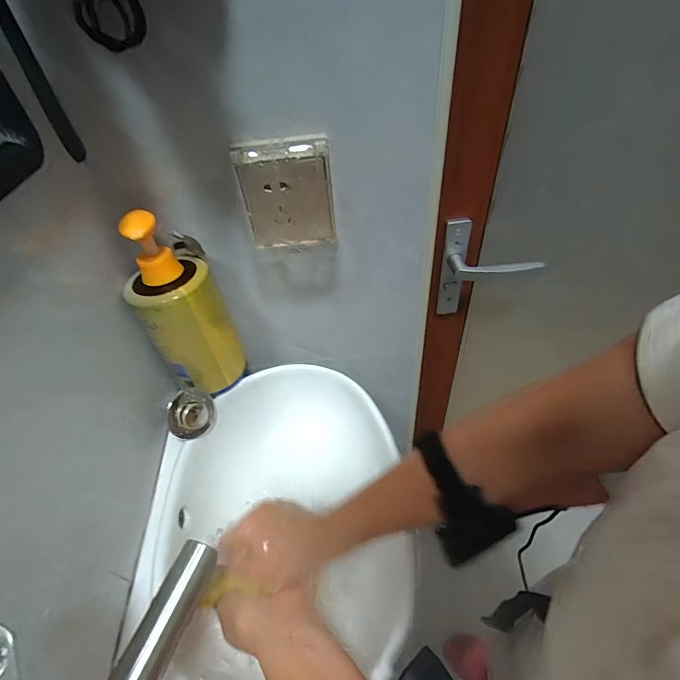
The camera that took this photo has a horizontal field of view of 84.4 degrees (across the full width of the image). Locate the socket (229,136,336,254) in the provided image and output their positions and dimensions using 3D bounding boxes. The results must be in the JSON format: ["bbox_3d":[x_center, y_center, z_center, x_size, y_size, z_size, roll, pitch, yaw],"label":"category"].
[{"bbox_3d":[-0.055,-0.150,0.397,0.093,0.111,0.013,-4,45,1],"label":"socket"}]

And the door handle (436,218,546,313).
[{"bbox_3d":[0.235,-0.102,0.597,0.140,0.171,0.051,-3,45,2],"label":"door handle"}]

